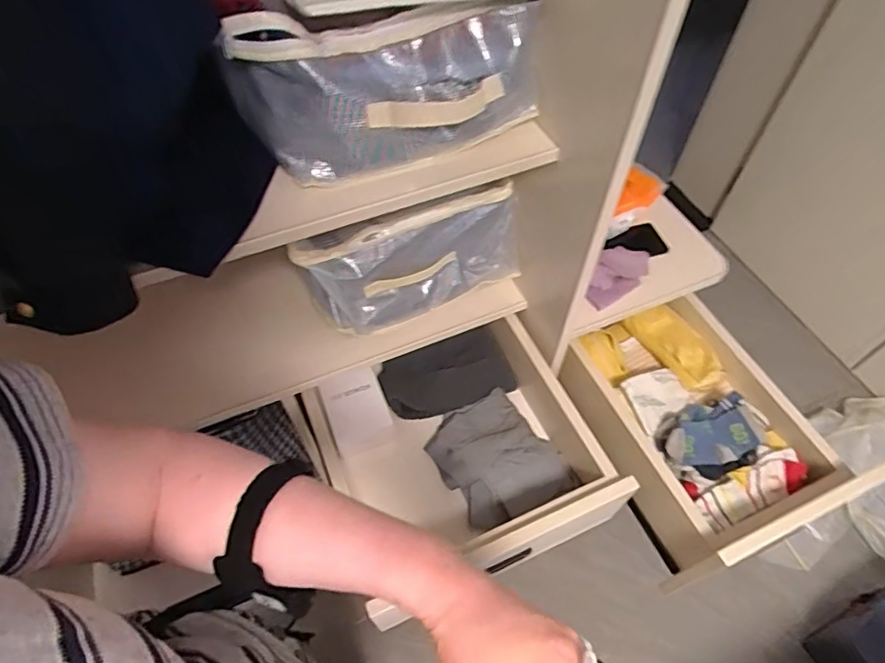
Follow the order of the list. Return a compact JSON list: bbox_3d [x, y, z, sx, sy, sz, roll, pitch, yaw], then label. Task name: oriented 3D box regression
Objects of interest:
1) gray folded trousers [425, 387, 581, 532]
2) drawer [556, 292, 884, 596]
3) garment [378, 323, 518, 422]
[{"bbox_3d":[0.091,0.209,0.911,0.179,0.062,0.207,-26,59,-21],"label":"gray folded trousers"},{"bbox_3d":[0.395,0.125,0.864,0.324,0.156,0.403,-20,57,-17],"label":"drawer"},{"bbox_3d":[0.012,0.074,0.961,0.228,0.109,0.088,-14,55,-14],"label":"garment"}]

